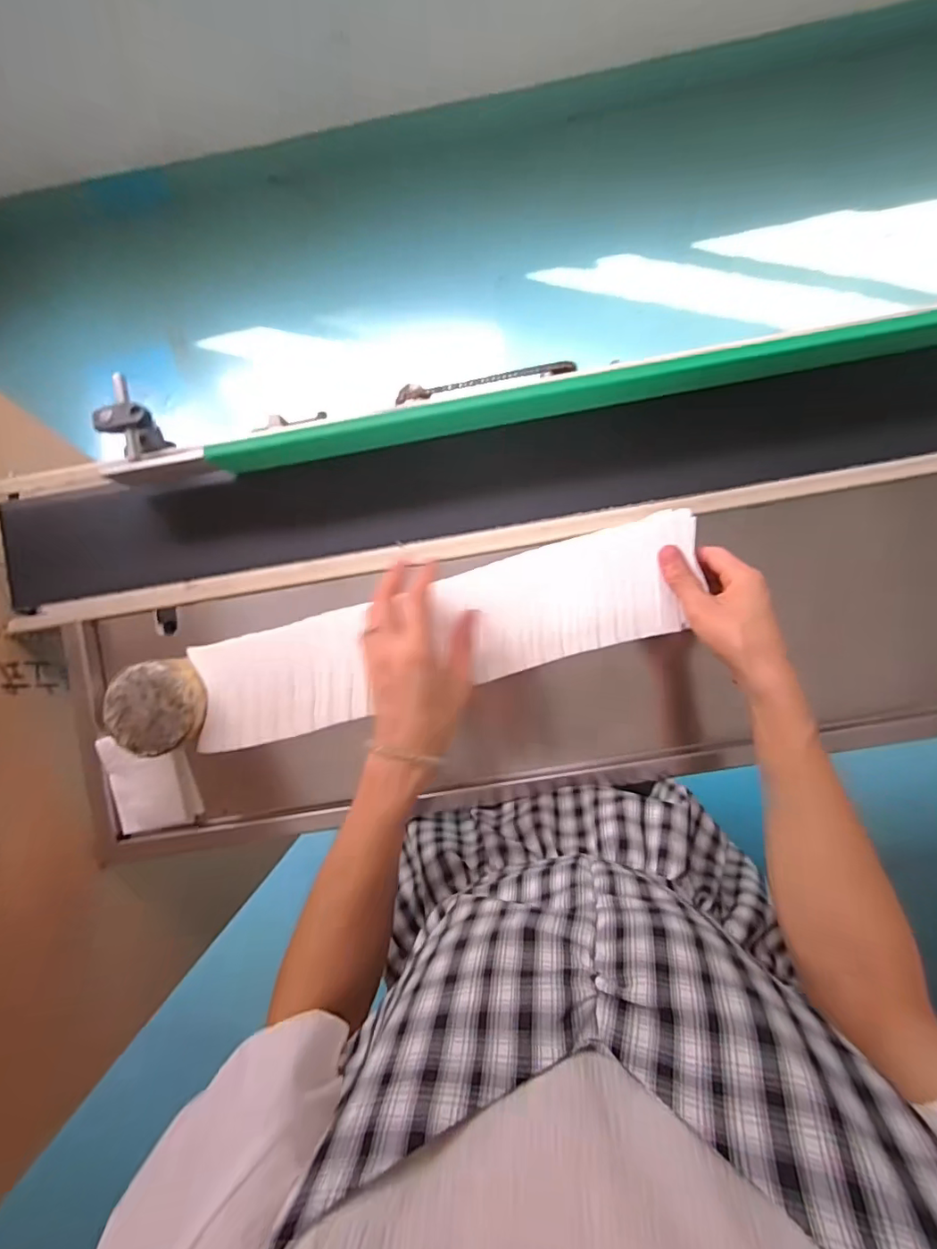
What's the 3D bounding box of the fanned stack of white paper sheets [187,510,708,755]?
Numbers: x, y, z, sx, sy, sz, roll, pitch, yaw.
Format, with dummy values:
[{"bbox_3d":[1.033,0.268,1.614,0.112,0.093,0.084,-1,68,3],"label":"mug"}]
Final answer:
[{"bbox_3d":[-0.020,0.009,0.475,0.455,0.014,0.098,-16,87,2],"label":"fanned stack of white paper sheets"}]

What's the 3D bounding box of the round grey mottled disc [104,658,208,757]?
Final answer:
[{"bbox_3d":[-0.273,0.073,0.471,0.077,0.028,0.076,0,87,3],"label":"round grey mottled disc"}]

